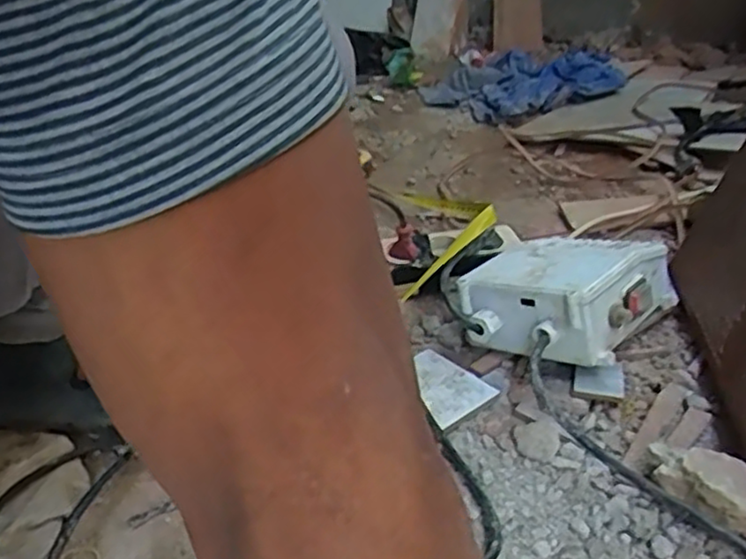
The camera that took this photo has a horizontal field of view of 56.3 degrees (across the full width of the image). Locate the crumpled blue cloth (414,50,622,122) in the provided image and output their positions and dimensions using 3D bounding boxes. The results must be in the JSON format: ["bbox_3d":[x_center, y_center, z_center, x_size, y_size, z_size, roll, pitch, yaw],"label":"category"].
[{"bbox_3d":[0.286,-0.369,1.303,0.322,0.078,0.277,-4,30,-3],"label":"crumpled blue cloth"}]

